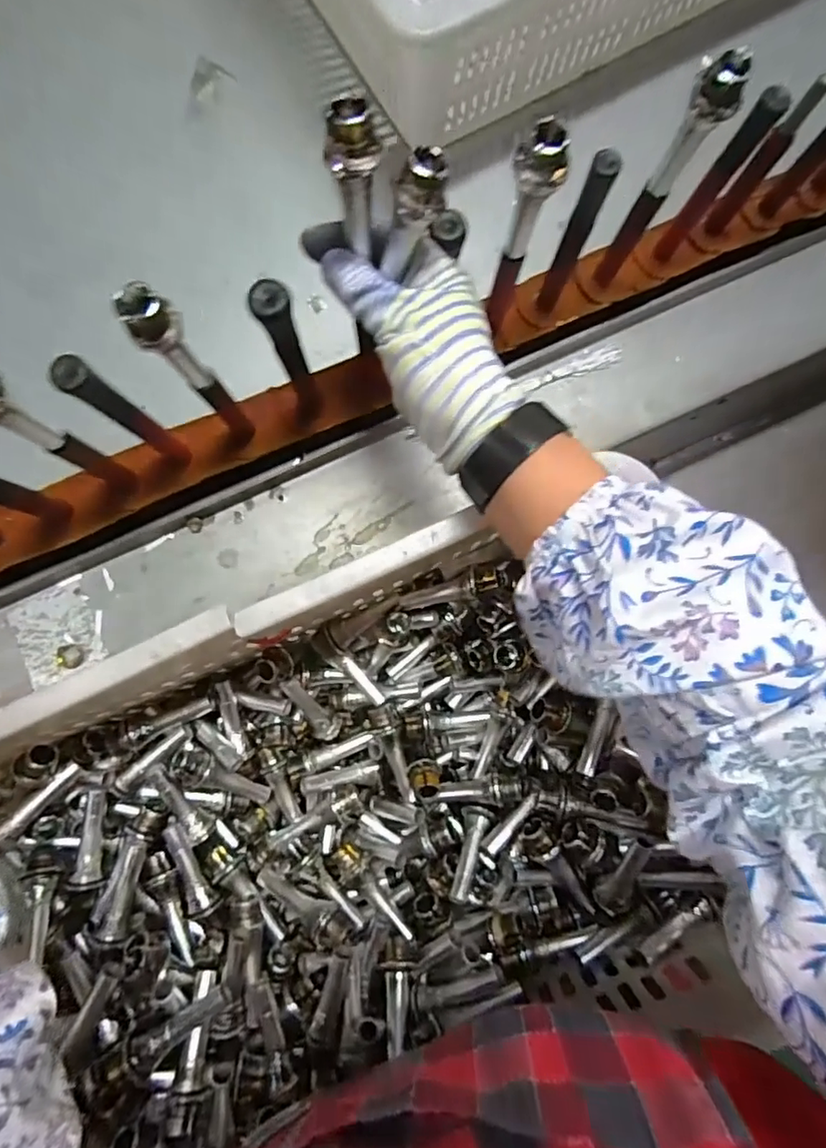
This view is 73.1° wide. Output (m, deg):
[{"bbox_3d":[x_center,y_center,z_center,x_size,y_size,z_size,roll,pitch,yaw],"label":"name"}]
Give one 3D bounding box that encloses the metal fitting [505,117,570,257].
[{"bbox_3d":[0.065,-0.212,0.318,0.027,0.085,0.019,21,81,-3],"label":"metal fitting"}]

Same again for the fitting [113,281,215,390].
[{"bbox_3d":[-0.127,-0.118,0.294,0.025,0.084,0.019,-34,87,-9],"label":"fitting"}]

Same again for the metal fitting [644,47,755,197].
[{"bbox_3d":[0.159,-0.252,0.320,0.026,0.081,0.017,41,81,1],"label":"metal fitting"}]

